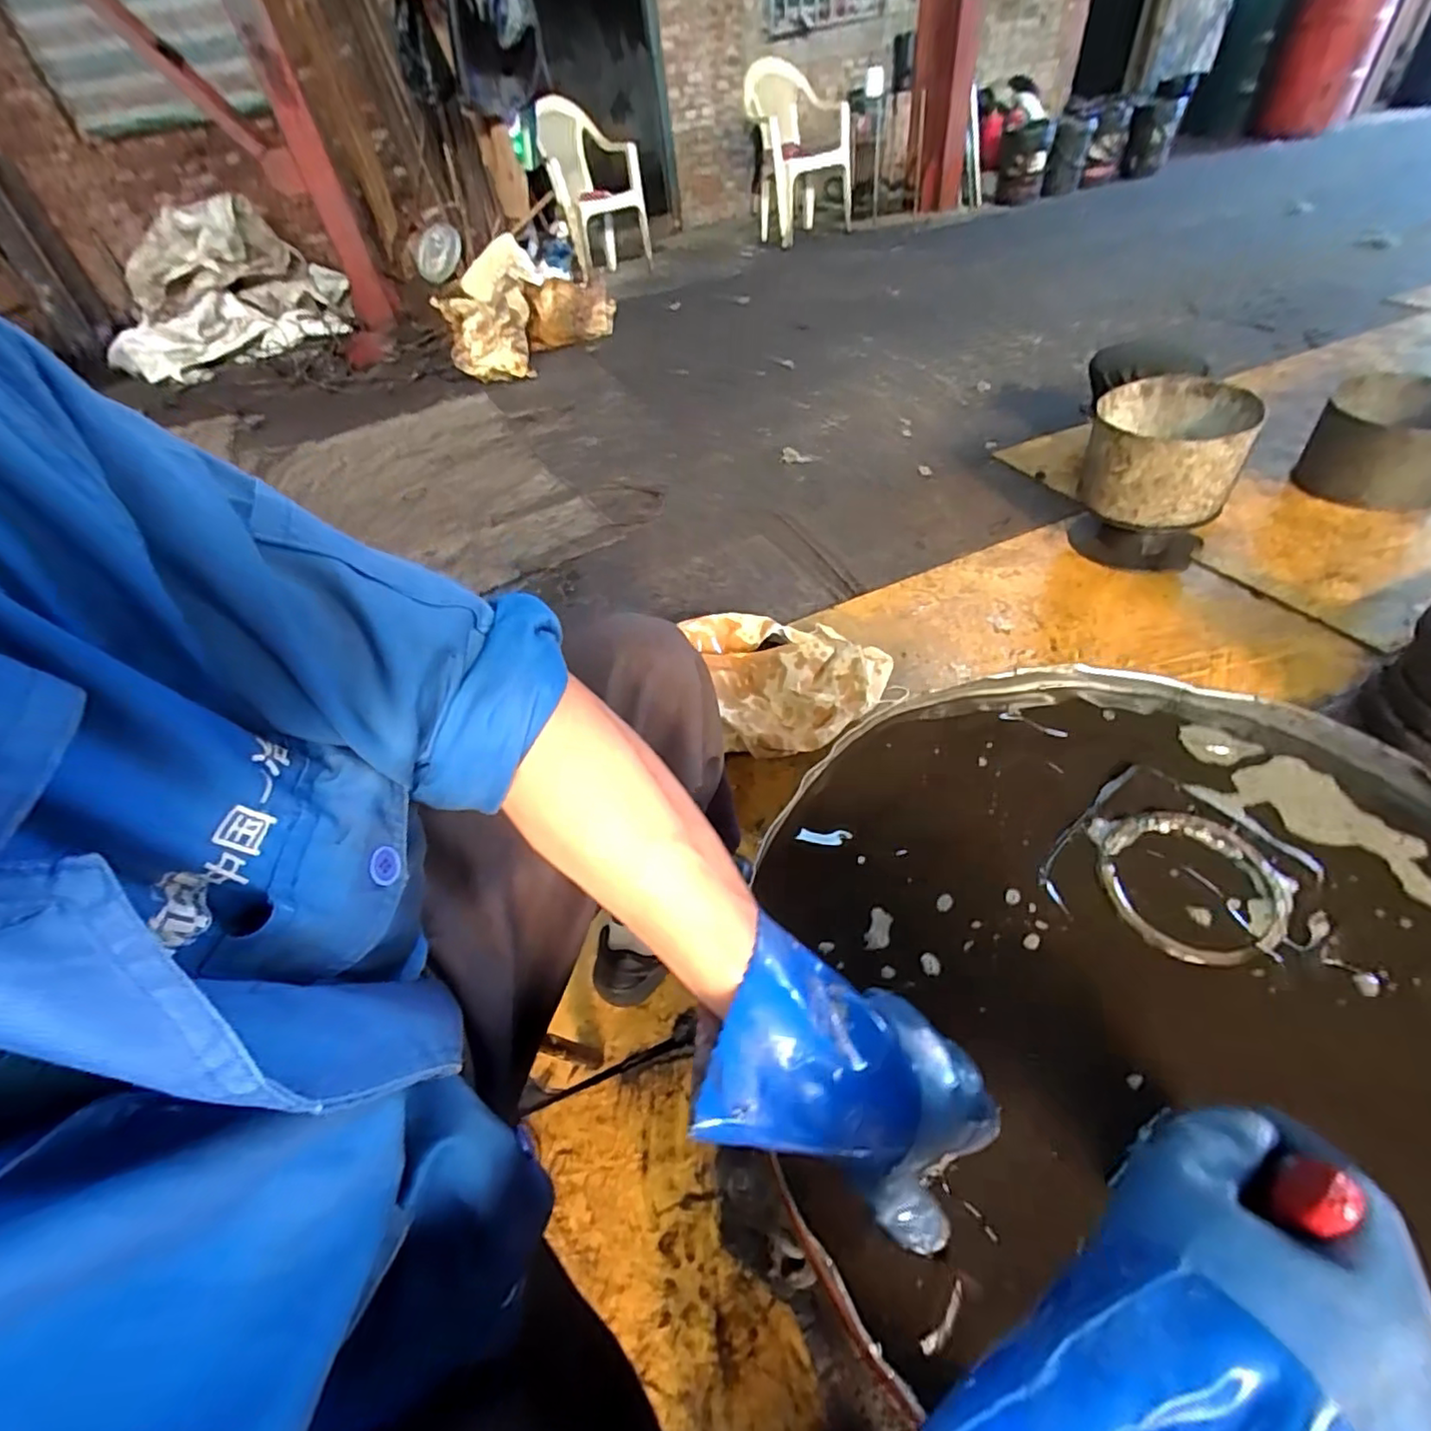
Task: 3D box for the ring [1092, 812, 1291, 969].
[{"bbox_3d":[0.362,0.126,0.472,0.125,0.007,0.121,-3,46,3],"label":"ring"}]

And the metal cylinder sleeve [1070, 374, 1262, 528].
[{"bbox_3d":[0.947,-0.556,1.328,0.281,0.184,0.317,26,56,29],"label":"metal cylinder sleeve"}]

